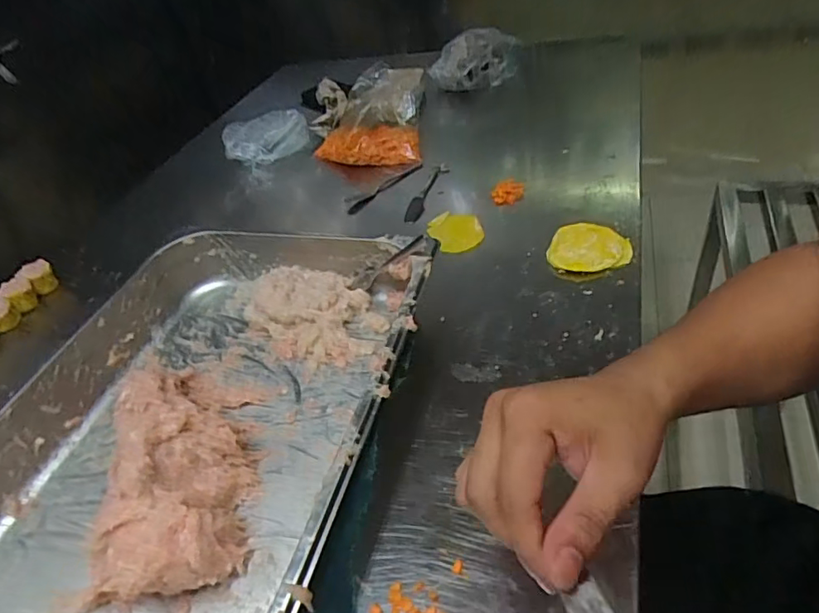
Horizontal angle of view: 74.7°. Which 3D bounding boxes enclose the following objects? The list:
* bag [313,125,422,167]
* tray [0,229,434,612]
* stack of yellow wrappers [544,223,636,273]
[{"bbox_3d":[-0.068,-0.250,0.827,0.173,0.039,0.086,-2,44,10],"label":"bag"},{"bbox_3d":[-0.189,0.118,0.413,0.314,0.060,0.512,5,44,18],"label":"tray"},{"bbox_3d":[0.195,-0.066,0.589,0.087,0.014,0.070,-9,41,3],"label":"stack of yellow wrappers"}]

